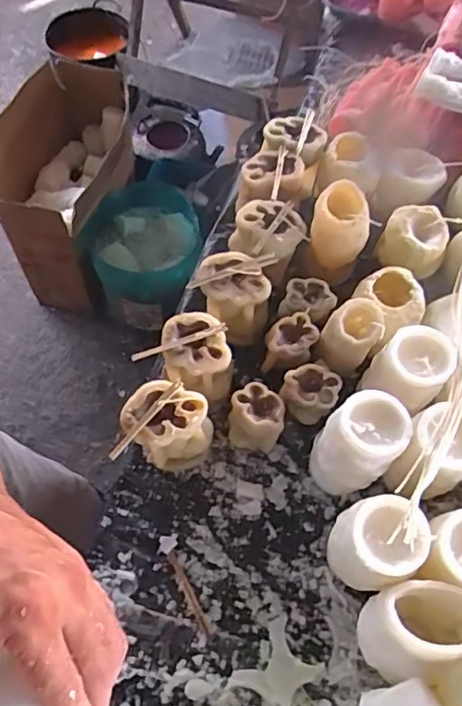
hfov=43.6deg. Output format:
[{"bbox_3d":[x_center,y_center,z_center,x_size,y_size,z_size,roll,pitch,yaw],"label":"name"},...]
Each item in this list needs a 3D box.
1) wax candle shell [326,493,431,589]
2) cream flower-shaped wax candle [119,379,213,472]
[{"bbox_3d":[0.117,0.154,0.467,0.057,0.099,0.060,1,61,-2],"label":"wax candle shell"},{"bbox_3d":[-0.057,0.069,0.530,0.076,0.081,0.058,15,62,6],"label":"cream flower-shaped wax candle"}]

